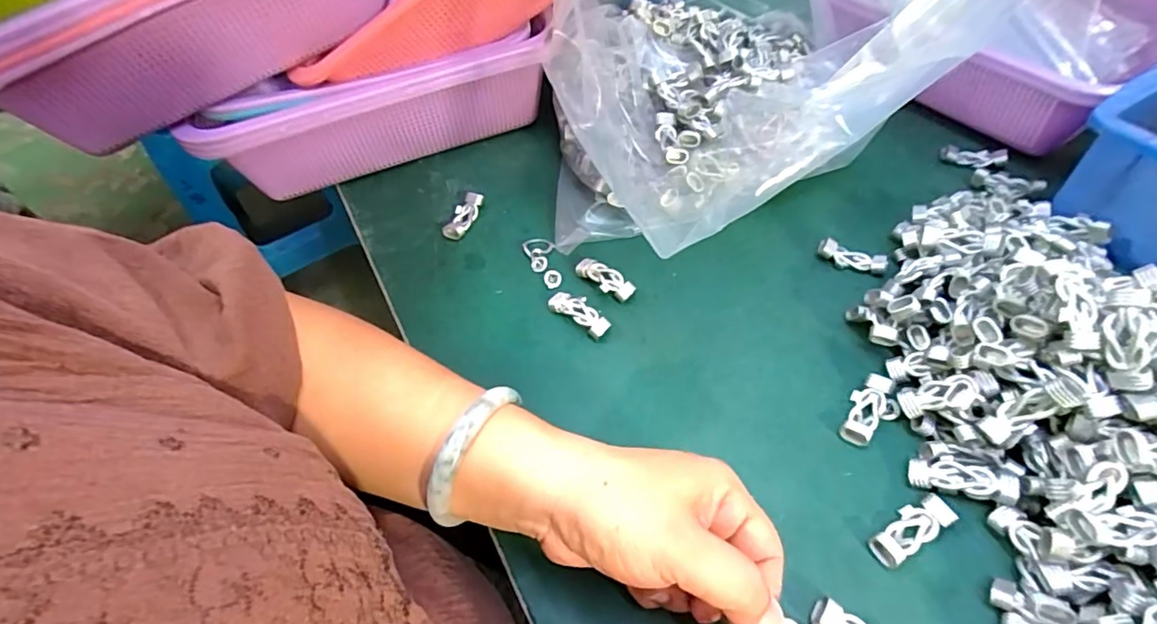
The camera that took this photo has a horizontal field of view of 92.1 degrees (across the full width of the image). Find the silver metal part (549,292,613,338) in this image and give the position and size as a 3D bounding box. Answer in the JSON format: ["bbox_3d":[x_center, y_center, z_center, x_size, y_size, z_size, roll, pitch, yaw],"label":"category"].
[{"bbox_3d":[0.001,0.001,0.374,0.045,0.009,0.016,31,61,26],"label":"silver metal part"}]

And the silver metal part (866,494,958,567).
[{"bbox_3d":[0.165,0.108,0.277,0.043,0.010,0.018,-25,54,-14],"label":"silver metal part"}]

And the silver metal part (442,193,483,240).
[{"bbox_3d":[-0.093,-0.076,0.442,0.018,0.013,0.042,16,55,17],"label":"silver metal part"}]

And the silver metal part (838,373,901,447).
[{"bbox_3d":[0.165,0.056,0.316,0.044,0.012,0.024,-40,59,-23],"label":"silver metal part"}]

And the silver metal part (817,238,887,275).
[{"bbox_3d":[0.190,-0.038,0.389,0.044,0.013,0.014,19,56,19],"label":"silver metal part"}]

